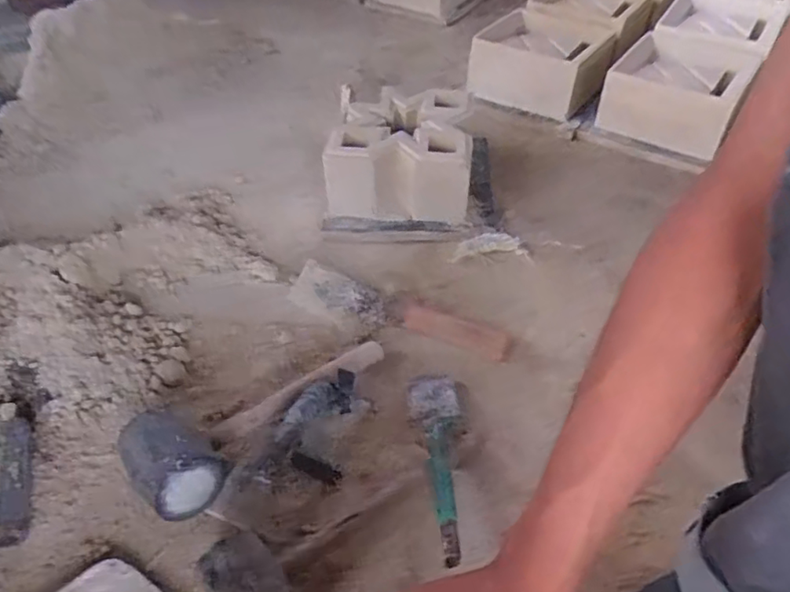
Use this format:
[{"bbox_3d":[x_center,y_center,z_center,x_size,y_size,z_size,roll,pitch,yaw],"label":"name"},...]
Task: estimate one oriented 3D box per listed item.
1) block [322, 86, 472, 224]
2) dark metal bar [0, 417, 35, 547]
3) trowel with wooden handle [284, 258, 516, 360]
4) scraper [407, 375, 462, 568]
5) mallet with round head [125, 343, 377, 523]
[{"bbox_3d":[0.009,-0.212,0.907,0.201,0.124,0.211,3,45,2],"label":"block"},{"bbox_3d":[-0.362,0.169,0.568,0.033,0.023,0.129,-14,47,-16],"label":"dark metal bar"},{"bbox_3d":[0.011,0.013,0.733,0.268,0.041,0.080,11,45,9],"label":"trowel with wooden handle"},{"bbox_3d":[0.043,0.159,0.579,0.053,0.034,0.247,1,26,-1],"label":"scraper"},{"bbox_3d":[-0.140,0.115,0.623,0.120,0.062,0.291,33,36,28],"label":"mallet with round head"}]

